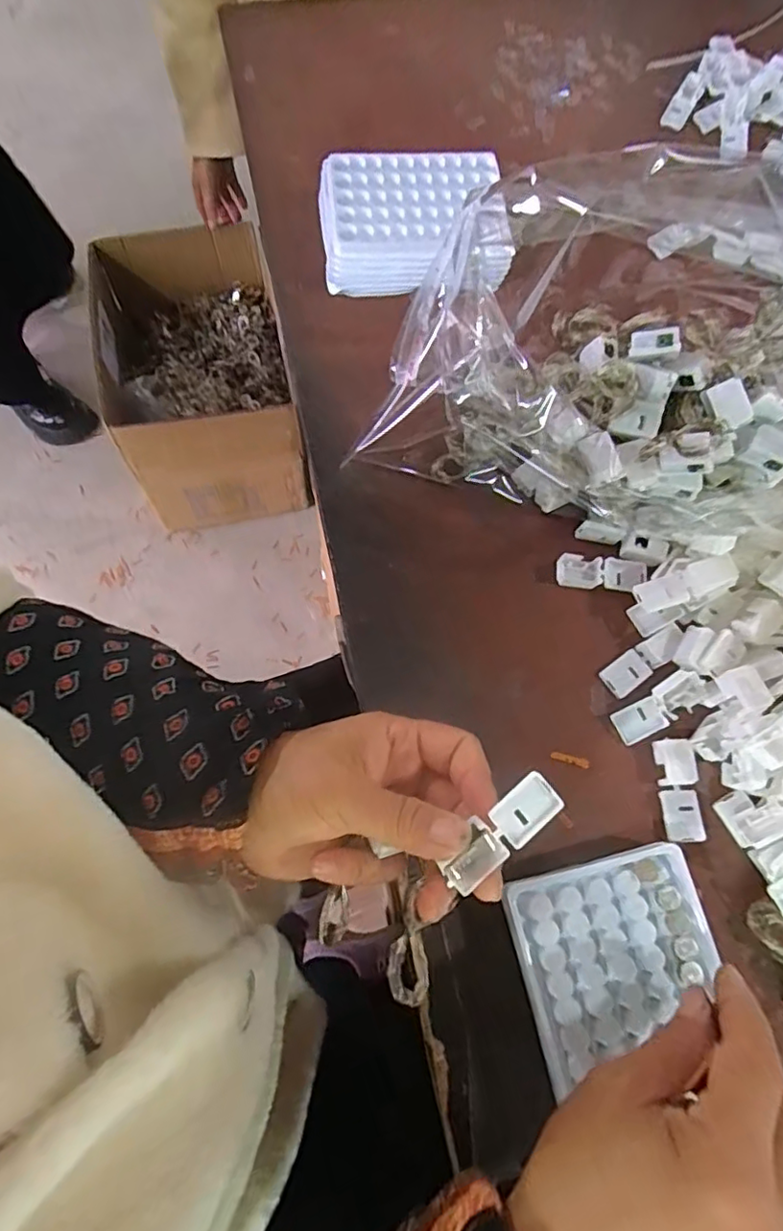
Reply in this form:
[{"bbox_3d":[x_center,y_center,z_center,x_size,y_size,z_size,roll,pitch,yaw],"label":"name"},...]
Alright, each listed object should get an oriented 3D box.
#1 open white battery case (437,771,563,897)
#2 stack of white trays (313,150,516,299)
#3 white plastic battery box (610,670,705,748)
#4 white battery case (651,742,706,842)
[{"bbox_3d":[0.046,0.089,0.243,0.019,0.015,0.054,44,86,12],"label":"open white battery case"},{"bbox_3d":[0.017,-0.283,0.433,0.132,0.039,0.095,-1,71,-1],"label":"stack of white trays"},{"bbox_3d":[0.156,0.053,0.345,0.056,0.012,0.021,-30,74,-10],"label":"white plastic battery box"},{"bbox_3d":[0.161,0.098,0.332,0.020,0.011,0.054,-4,72,-2],"label":"white battery case"}]

